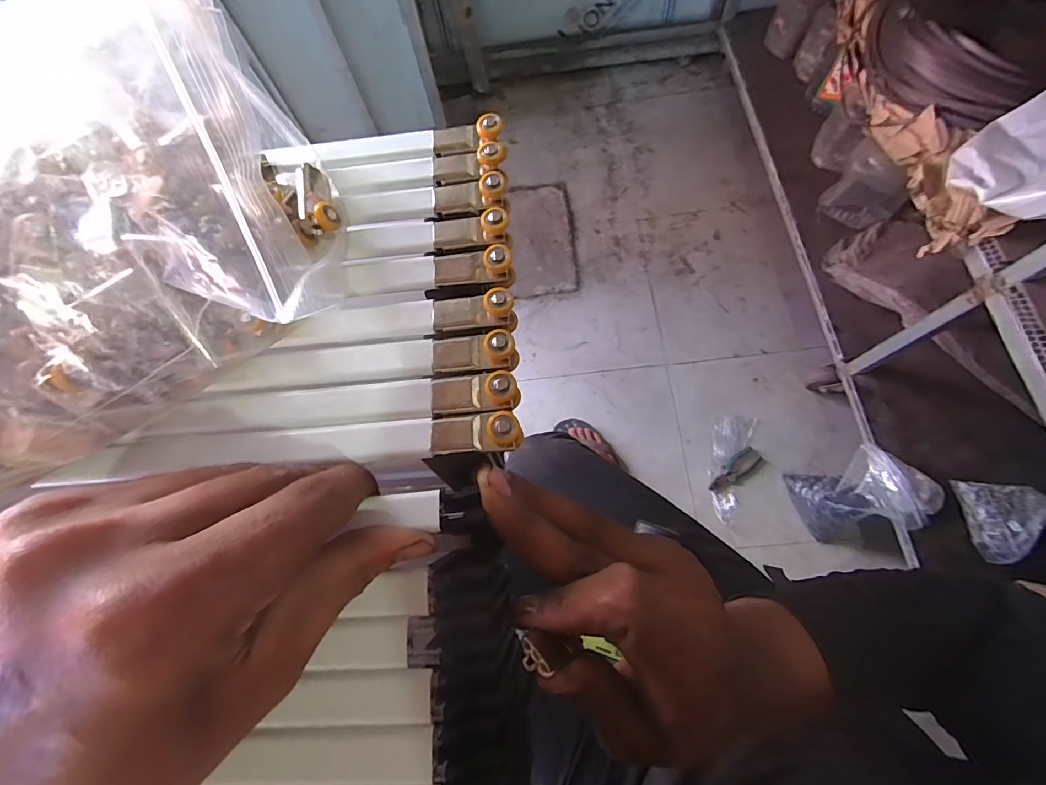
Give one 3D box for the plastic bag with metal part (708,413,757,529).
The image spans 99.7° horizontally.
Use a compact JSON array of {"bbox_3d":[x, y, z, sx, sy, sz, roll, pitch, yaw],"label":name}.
[{"bbox_3d":[0.550,0.198,1.168,0.112,0.027,0.286,13,73,6],"label":"plastic bag with metal part"}]

